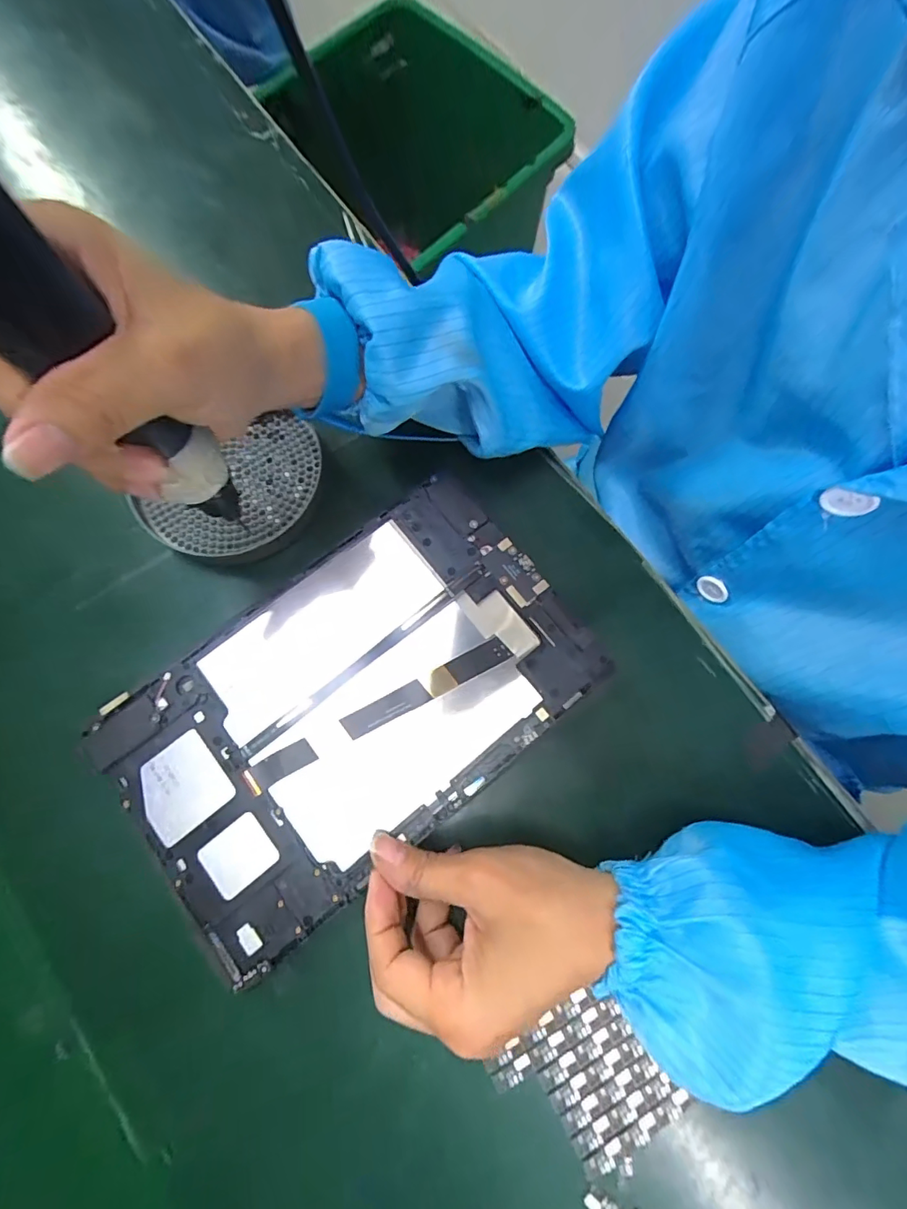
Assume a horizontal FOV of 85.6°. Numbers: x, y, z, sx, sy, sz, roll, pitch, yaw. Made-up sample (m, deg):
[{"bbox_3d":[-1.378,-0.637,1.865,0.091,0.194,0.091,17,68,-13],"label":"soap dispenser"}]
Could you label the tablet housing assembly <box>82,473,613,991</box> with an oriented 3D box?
[{"bbox_3d":[-0.049,0.047,0.255,0.236,0.011,0.146,-38,80,-7],"label":"tablet housing assembly"}]

